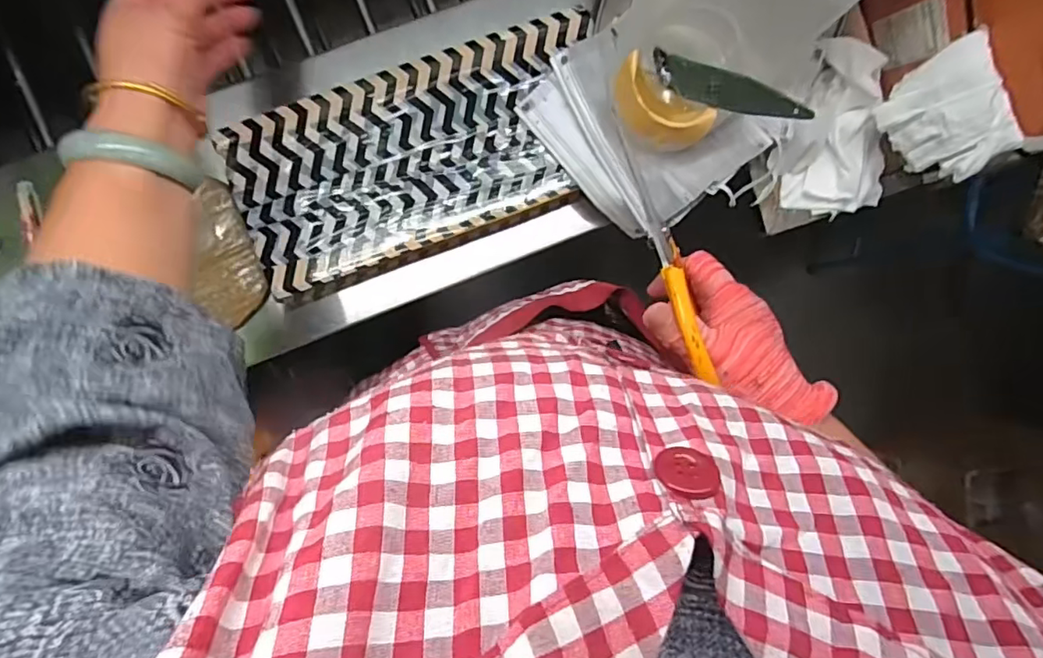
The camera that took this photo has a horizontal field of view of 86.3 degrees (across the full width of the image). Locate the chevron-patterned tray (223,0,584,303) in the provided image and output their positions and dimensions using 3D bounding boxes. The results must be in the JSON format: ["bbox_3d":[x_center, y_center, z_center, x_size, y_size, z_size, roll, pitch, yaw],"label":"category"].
[{"bbox_3d":[-0.083,-0.155,0.487,0.318,0.035,0.154,-21,92,1],"label":"chevron-patterned tray"}]

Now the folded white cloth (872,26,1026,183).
[{"bbox_3d":[0.344,-0.170,0.449,0.018,0.082,0.095,-28,88,-39],"label":"folded white cloth"}]

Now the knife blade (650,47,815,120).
[{"bbox_3d":[0.156,-0.181,0.425,0.007,0.027,0.130,-36,57,-29],"label":"knife blade"}]

